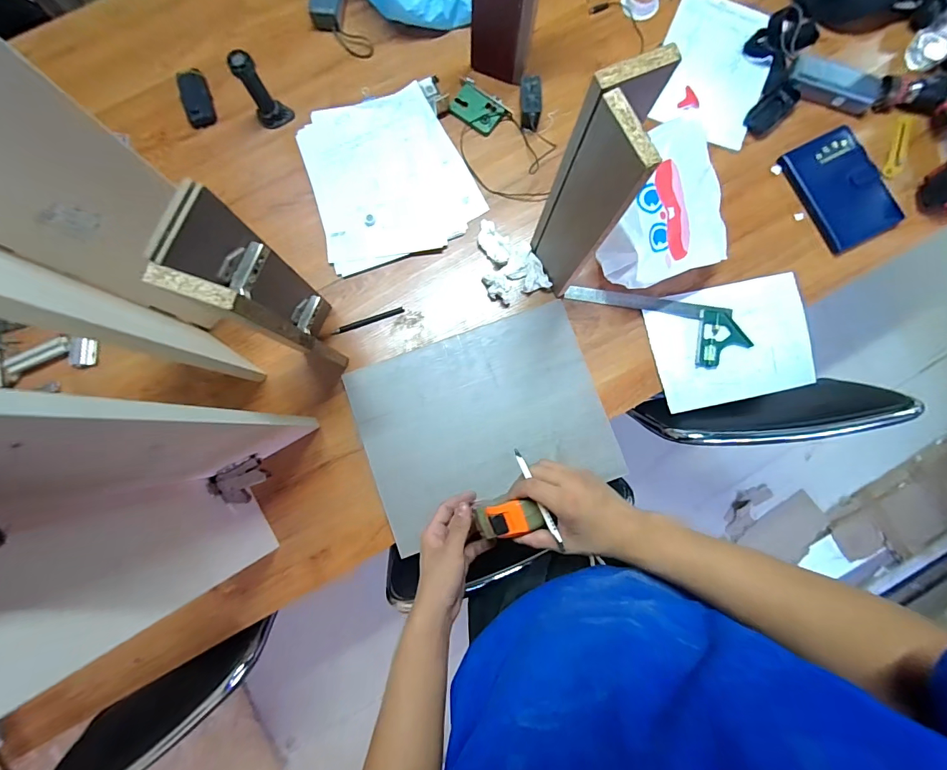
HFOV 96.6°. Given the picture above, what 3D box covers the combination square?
[{"bbox_3d":[0.328,-0.104,0.756,0.324,0.011,0.106,11,84,1],"label":"combination square"}]

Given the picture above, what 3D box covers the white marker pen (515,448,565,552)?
[{"bbox_3d":[0.071,0.124,0.457,0.009,0.005,0.115,-23,77,-3],"label":"white marker pen"}]

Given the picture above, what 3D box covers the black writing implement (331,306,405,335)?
[{"bbox_3d":[-0.191,-0.117,0.770,0.133,0.011,0.014,-20,84,-2],"label":"black writing implement"}]

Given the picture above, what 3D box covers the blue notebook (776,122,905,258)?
[{"bbox_3d":[0.679,-0.361,0.774,0.147,0.026,0.206,-26,85,-3],"label":"blue notebook"}]

